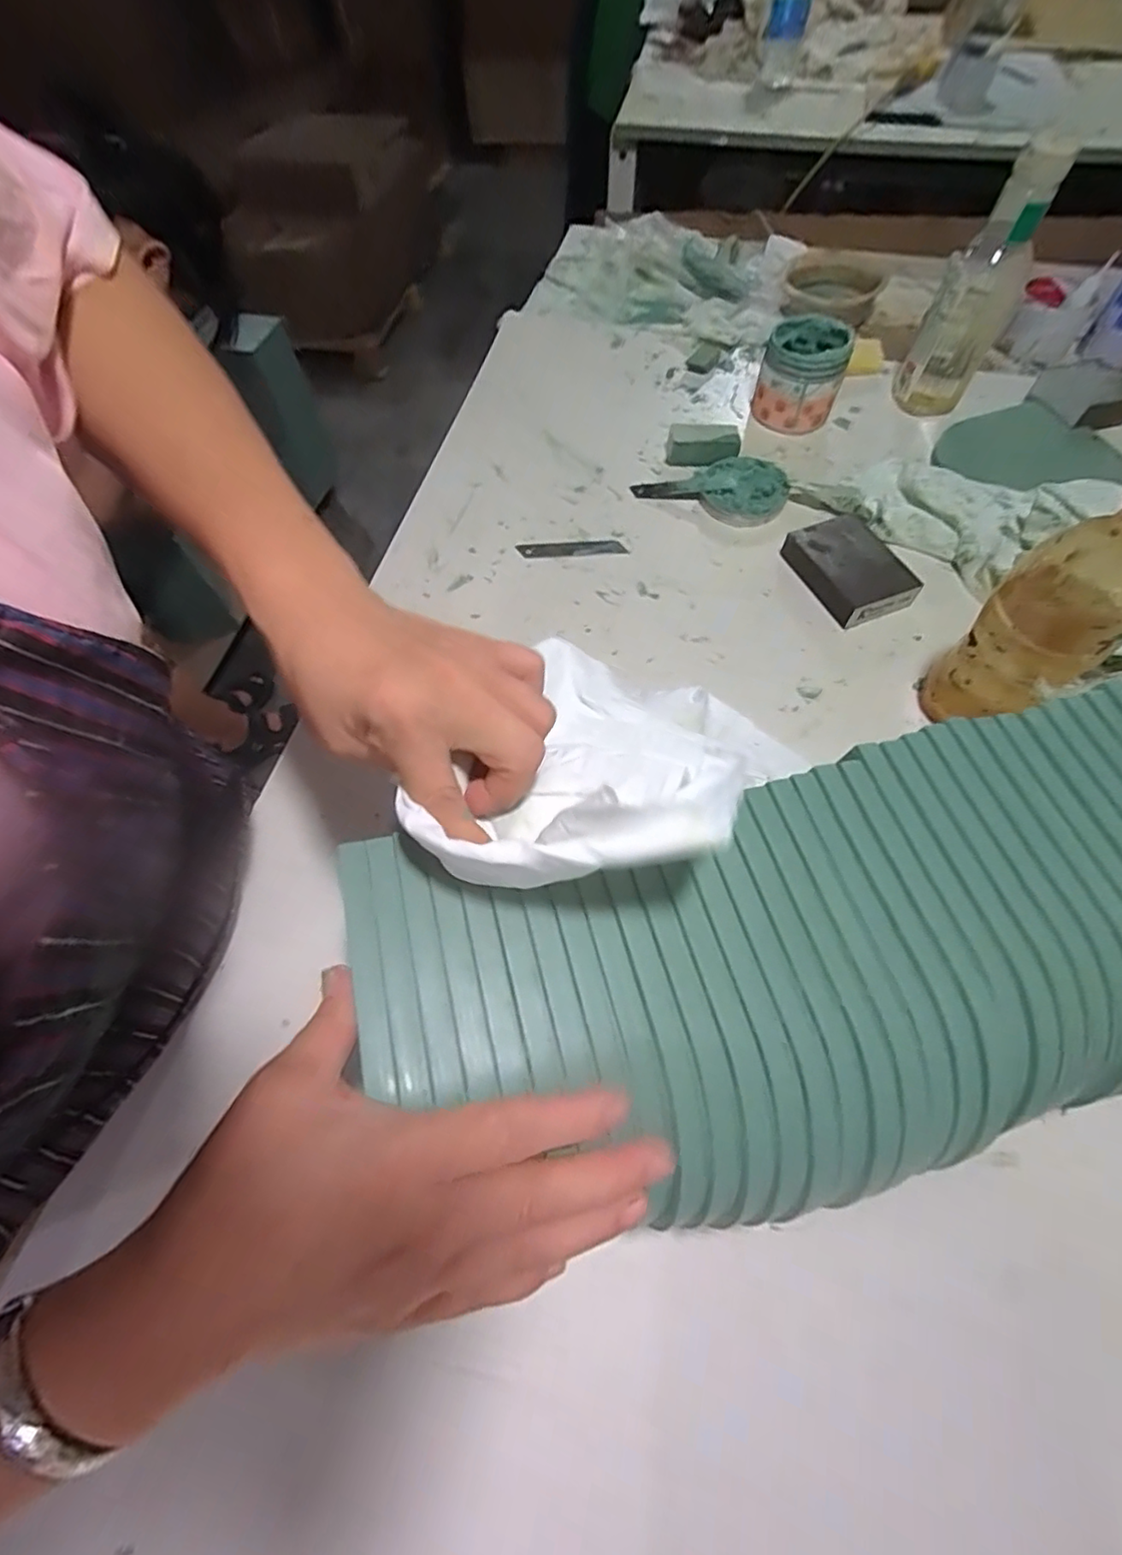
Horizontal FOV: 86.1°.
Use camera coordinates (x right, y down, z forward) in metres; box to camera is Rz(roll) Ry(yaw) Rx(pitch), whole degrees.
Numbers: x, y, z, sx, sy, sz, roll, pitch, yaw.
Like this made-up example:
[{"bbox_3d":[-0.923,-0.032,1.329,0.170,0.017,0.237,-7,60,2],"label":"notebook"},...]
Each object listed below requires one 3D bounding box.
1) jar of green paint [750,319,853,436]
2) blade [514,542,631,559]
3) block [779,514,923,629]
[{"bbox_3d":[0.243,-0.406,0.614,0.081,0.078,0.064,18,64,11],"label":"jar of green paint"},{"bbox_3d":[0.010,-0.213,0.563,0.101,0.004,0.017,-2,69,1],"label":"blade"},{"bbox_3d":[0.248,-0.180,0.520,0.065,0.029,0.100,-23,64,-10],"label":"block"}]

